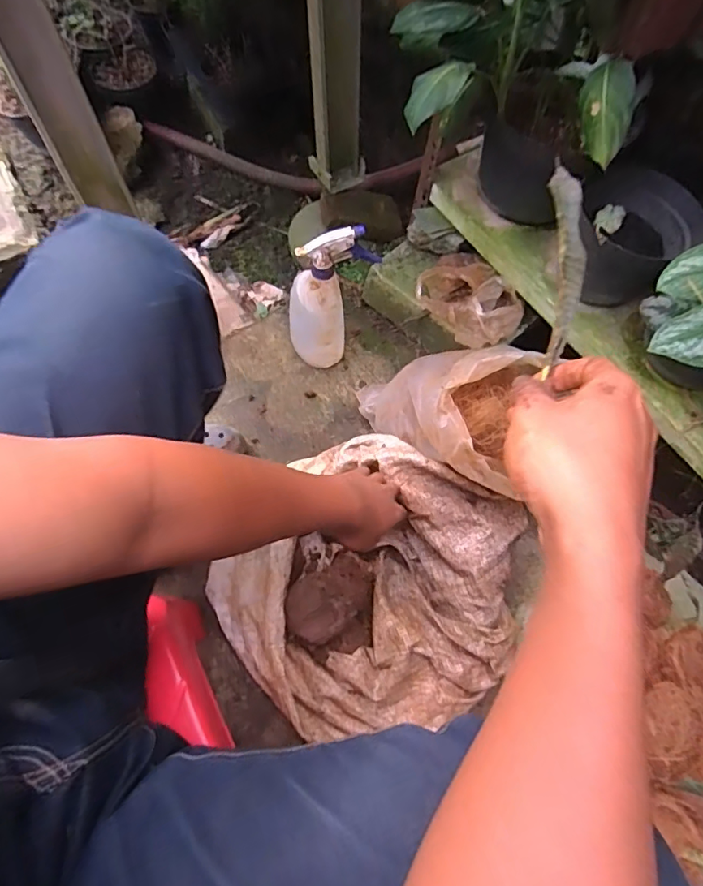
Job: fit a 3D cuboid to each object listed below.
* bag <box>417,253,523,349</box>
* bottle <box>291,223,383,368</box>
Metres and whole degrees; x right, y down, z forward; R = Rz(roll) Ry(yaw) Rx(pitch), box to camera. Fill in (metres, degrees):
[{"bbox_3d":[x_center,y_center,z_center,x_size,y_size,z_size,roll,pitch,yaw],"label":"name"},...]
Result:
[{"bbox_3d":[0.197,-0.235,0.828,0.170,0.057,0.135,40,69,15],"label":"bag"},{"bbox_3d":[-0.032,-0.212,0.776,0.127,0.251,0.068,0,65,-3],"label":"bottle"}]

